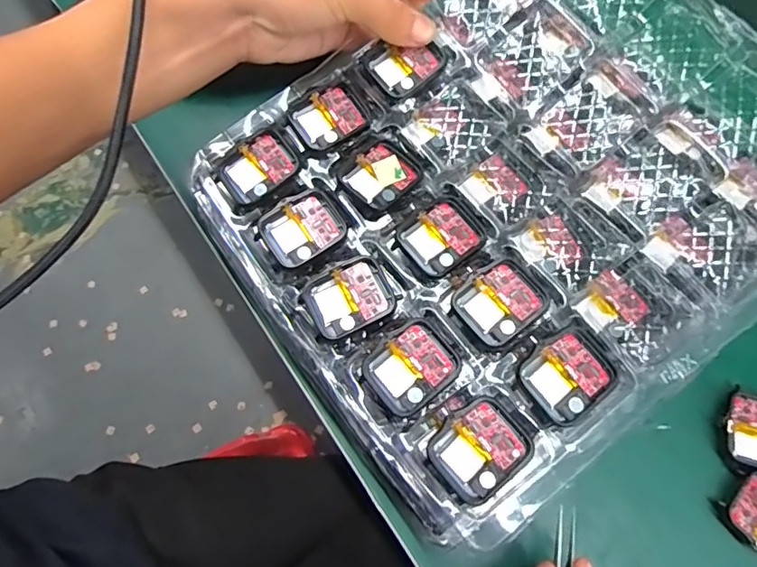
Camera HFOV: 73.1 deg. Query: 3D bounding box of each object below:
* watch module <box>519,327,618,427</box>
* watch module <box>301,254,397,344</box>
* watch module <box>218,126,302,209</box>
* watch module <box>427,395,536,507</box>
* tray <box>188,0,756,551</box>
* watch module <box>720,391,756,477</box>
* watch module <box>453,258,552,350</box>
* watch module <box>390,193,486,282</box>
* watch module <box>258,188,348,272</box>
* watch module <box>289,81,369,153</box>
[{"bbox_3d":[0.093,0.044,0.248,0.042,0.004,0.036,-37,75,-10],"label":"watch module"},{"bbox_3d":[-0.015,0.008,0.267,0.043,0.004,0.036,-26,73,-7],"label":"watch module"},{"bbox_3d":[-0.068,-0.066,0.291,0.044,0.004,0.035,-37,75,-10],"label":"watch module"},{"bbox_3d":[0.048,0.078,0.239,0.043,0.004,0.037,-38,75,-11],"label":"watch module"},{"bbox_3d":[0.073,-0.053,0.278,0.294,0.033,0.254,-37,76,-3],"label":"tray"},{"bbox_3d":[0.222,0.088,0.299,0.038,0.007,0.046,9,72,4],"label":"watch module"},{"bbox_3d":[0.064,0.010,0.262,0.041,0.005,0.038,-38,75,-11],"label":"watch module"},{"bbox_3d":[0.035,-0.025,0.278,0.044,0.004,0.035,-41,75,-11],"label":"watch module"},{"bbox_3d":[-0.042,-0.030,0.283,0.043,0.007,0.038,-33,74,-9],"label":"watch module"},{"bbox_3d":[-0.028,-0.097,0.298,0.042,0.006,0.035,-31,74,-9],"label":"watch module"}]

